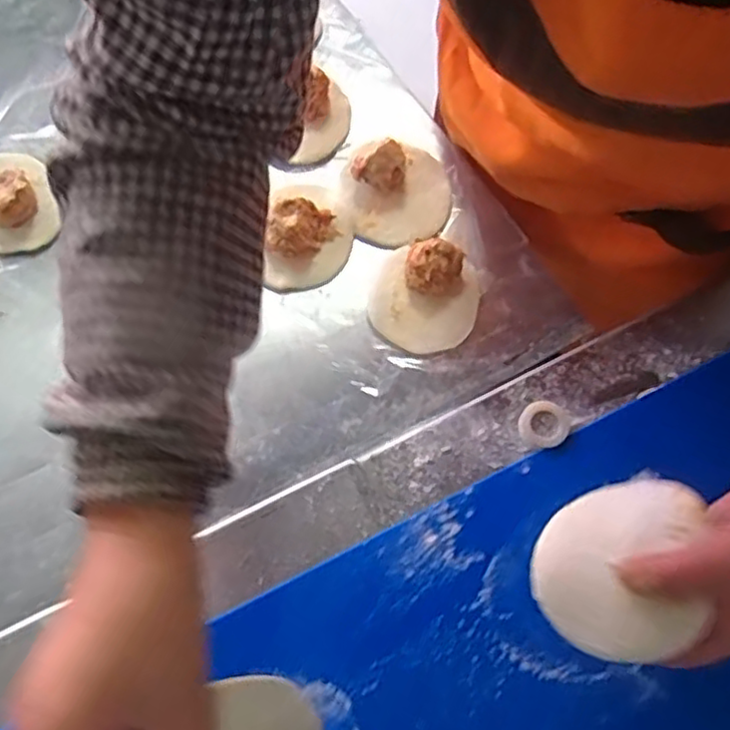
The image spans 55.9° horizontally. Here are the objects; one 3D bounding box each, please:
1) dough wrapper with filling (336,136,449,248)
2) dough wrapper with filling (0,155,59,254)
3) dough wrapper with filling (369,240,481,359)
[{"bbox_3d":[0.023,-0.142,0.536,0.087,0.039,0.096,-22,67,-7],"label":"dough wrapper with filling"},{"bbox_3d":[-0.300,-0.135,0.550,0.084,0.028,0.099,-19,67,-6],"label":"dough wrapper with filling"},{"bbox_3d":[0.043,-0.053,0.500,0.077,0.036,0.081,-1,66,2],"label":"dough wrapper with filling"}]

